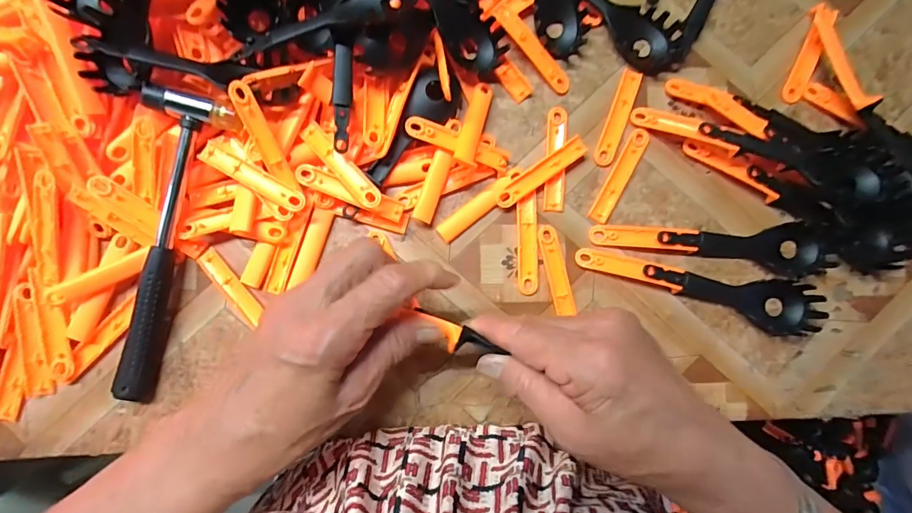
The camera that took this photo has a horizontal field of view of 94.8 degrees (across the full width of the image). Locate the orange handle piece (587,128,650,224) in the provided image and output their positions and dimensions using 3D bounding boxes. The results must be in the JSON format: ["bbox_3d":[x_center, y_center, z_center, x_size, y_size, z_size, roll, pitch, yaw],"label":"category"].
[{"bbox_3d":[0.121,-0.060,0.310,0.015,0.004,0.075,29,86,-1],"label":"orange handle piece"}]

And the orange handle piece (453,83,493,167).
[{"bbox_3d":[0.013,-0.093,0.295,0.015,0.014,0.072,15,70,-2],"label":"orange handle piece"}]

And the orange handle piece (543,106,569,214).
[{"bbox_3d":[0.074,-0.072,0.307,0.015,0.009,0.077,3,87,-3],"label":"orange handle piece"}]

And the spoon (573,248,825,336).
[{"bbox_3d":[0.175,0.026,0.303,0.174,0.019,0.038,9,87,-2],"label":"spoon"}]

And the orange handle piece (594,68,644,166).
[{"bbox_3d":[0.121,-0.104,0.313,0.015,0.004,0.076,21,86,-2],"label":"orange handle piece"}]

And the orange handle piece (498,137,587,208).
[{"bbox_3d":[0.061,-0.061,0.305,0.075,0.009,0.014,-35,89,-4],"label":"orange handle piece"}]

